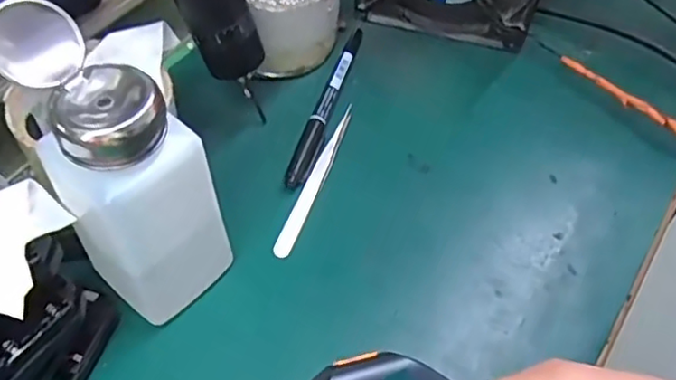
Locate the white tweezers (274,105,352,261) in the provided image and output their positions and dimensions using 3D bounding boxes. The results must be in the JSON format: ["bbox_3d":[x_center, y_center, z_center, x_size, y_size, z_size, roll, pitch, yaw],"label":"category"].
[{"bbox_3d":[-0.012,-0.007,0.364,0.010,0.006,0.103,19,55,11],"label":"white tweezers"}]

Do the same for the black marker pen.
[{"bbox_3d":[-0.007,-0.056,0.398,0.012,0.010,0.138,15,55,8],"label":"black marker pen"}]

